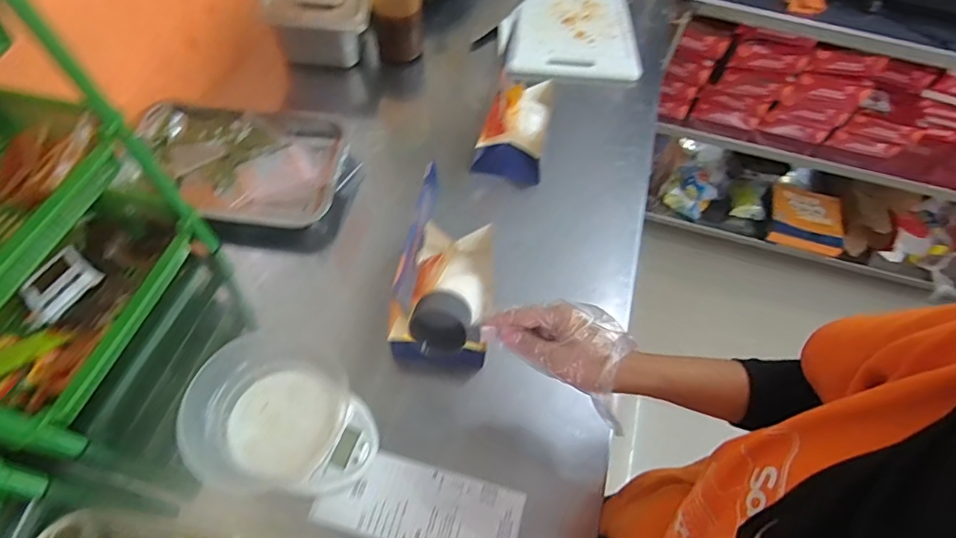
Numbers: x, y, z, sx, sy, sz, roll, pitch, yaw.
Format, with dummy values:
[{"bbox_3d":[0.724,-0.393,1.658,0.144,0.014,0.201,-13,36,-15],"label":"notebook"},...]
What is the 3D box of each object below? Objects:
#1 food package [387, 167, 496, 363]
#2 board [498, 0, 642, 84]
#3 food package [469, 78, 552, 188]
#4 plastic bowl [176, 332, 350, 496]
[{"bbox_3d":[-0.027,0.002,0.564,0.093,0.131,0.190,8,58,1],"label":"food package"},{"bbox_3d":[0.163,-0.486,0.965,0.267,0.041,0.347,4,58,-2],"label":"board"},{"bbox_3d":[0.065,-0.230,0.779,0.099,0.050,0.207,15,59,5],"label":"food package"},{"bbox_3d":[-0.214,0.145,0.525,0.141,0.060,0.160,17,59,7],"label":"plastic bowl"}]

